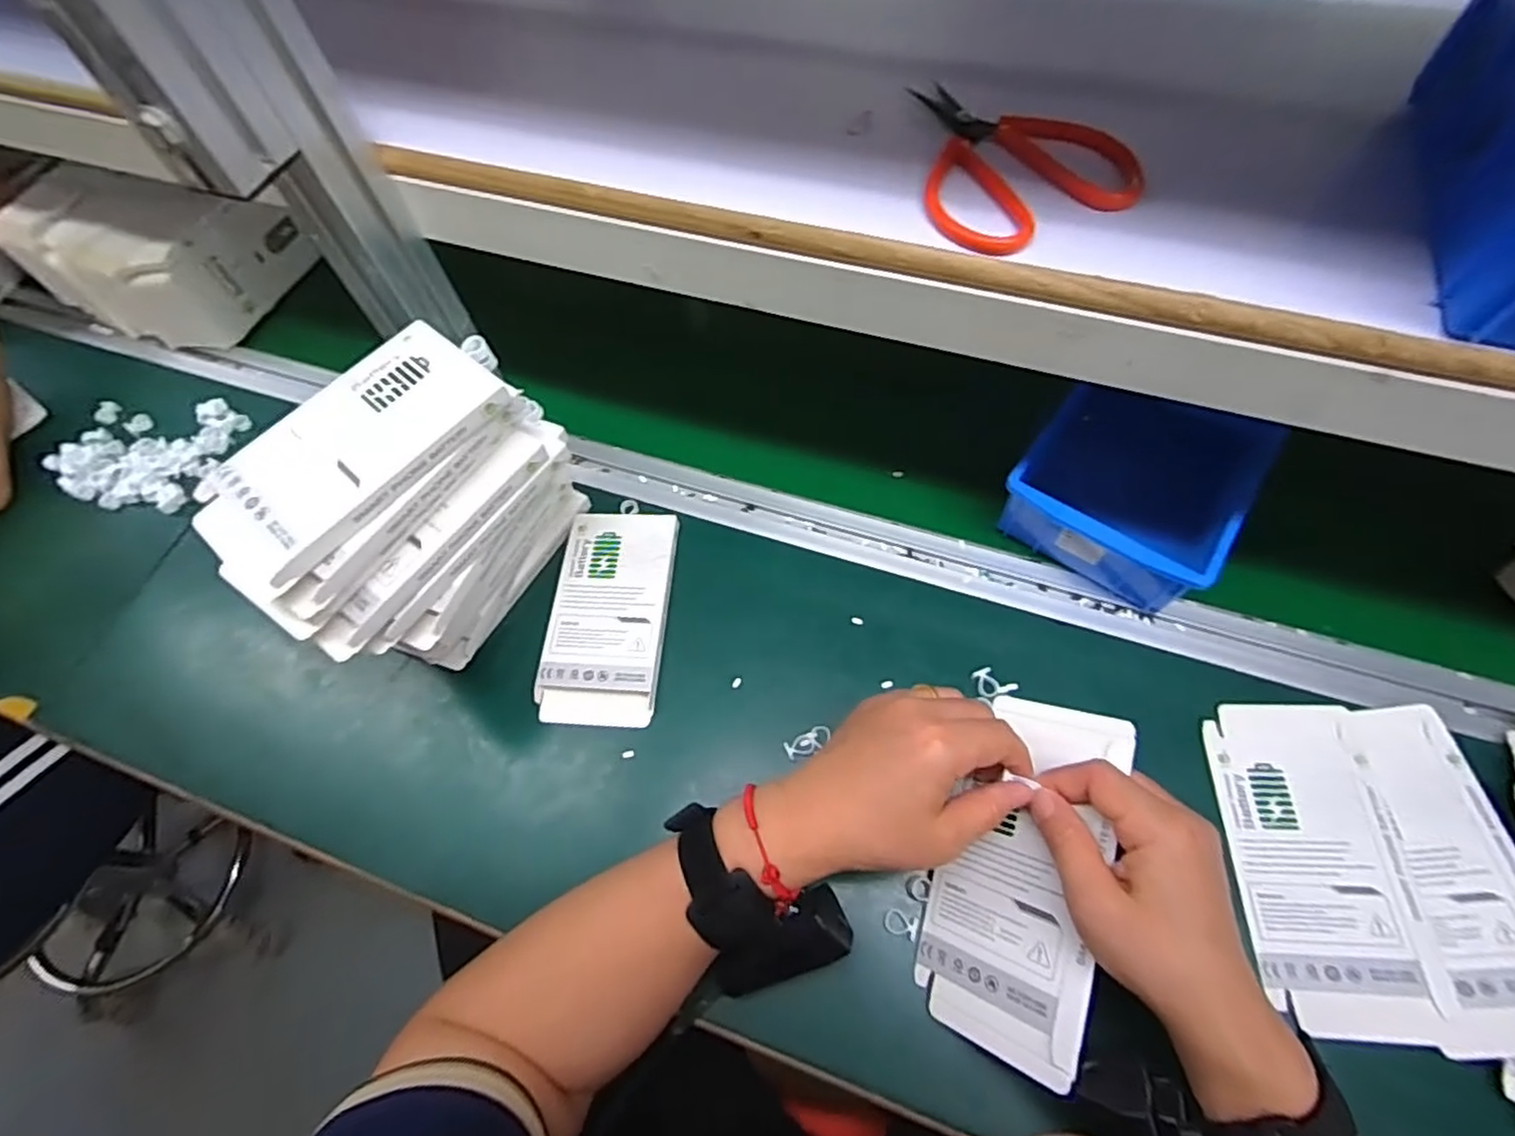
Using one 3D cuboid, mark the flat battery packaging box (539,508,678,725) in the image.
[{"bbox_3d":[-0.103,0.031,0.477,0.079,0.013,0.152,2,62,4],"label":"flat battery packaging box"}]

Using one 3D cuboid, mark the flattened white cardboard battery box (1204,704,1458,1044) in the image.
[{"bbox_3d":[0.321,0.165,0.392,0.085,0.007,0.173,-1,62,9],"label":"flattened white cardboard battery box"}]

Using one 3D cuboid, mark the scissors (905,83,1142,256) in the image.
[{"bbox_3d":[0.127,-0.198,0.331,0.096,0.009,0.114,-5,61,1],"label":"scissors"}]

